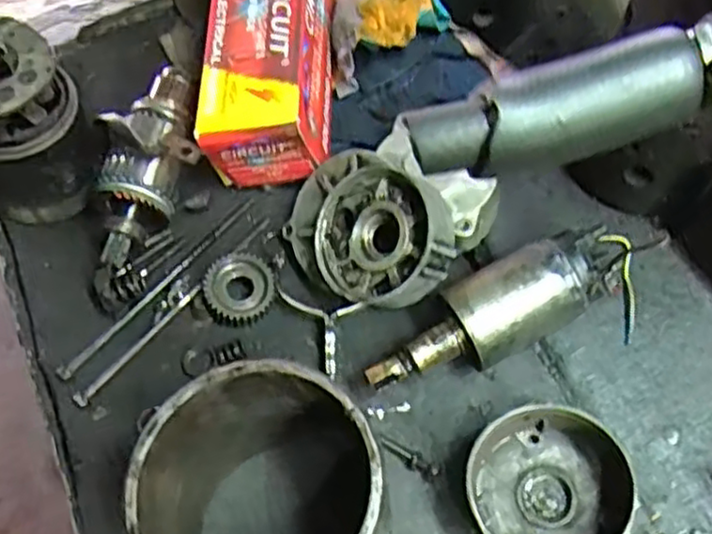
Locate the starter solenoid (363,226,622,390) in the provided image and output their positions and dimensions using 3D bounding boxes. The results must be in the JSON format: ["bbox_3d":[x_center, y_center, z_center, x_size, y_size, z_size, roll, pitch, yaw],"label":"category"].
[{"bbox_3d":[0.078,0.029,0.413,0.151,0.051,0.047,-26,65,-11],"label":"starter solenoid"}]

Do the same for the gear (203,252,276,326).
[{"bbox_3d":[-0.072,0.014,0.456,0.043,0.020,0.041,-1,62,2],"label":"gear"}]

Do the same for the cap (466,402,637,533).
[{"bbox_3d":[0.102,0.113,0.371,0.075,0.046,0.079,-1,62,2],"label":"cap"}]

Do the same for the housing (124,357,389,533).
[{"bbox_3d":[-0.041,0.114,0.347,0.105,0.111,0.104,-1,62,2],"label":"housing"}]

